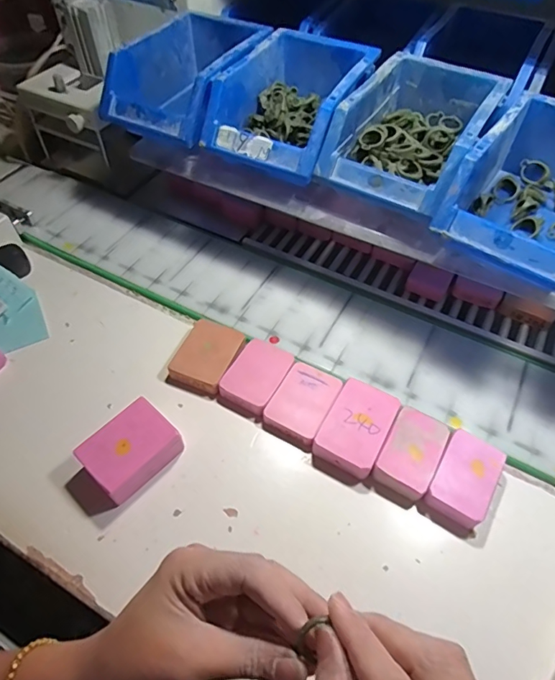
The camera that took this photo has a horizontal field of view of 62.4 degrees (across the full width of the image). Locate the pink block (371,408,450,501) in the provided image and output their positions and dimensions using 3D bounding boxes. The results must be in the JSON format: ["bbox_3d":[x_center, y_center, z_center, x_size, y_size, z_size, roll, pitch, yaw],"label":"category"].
[{"bbox_3d":[0.116,0.097,0.398,0.044,0.019,0.069,27,58,18],"label":"pink block"}]

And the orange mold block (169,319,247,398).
[{"bbox_3d":[-0.069,0.016,0.458,0.058,0.017,0.071,22,56,14],"label":"orange mold block"}]

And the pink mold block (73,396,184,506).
[{"bbox_3d":[-0.124,0.093,0.390,0.052,0.037,0.070,36,61,23],"label":"pink mold block"}]

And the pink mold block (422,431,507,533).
[{"bbox_3d":[0.157,0.118,0.386,0.045,0.024,0.074,29,58,19],"label":"pink mold block"}]

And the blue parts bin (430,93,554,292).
[{"bbox_3d":[0.232,-0.127,0.401,0.120,0.078,0.175,34,59,22],"label":"blue parts bin"}]

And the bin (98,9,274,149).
[{"bbox_3d":[-0.093,-0.292,0.518,0.124,0.075,0.184,26,57,18],"label":"bin"}]

